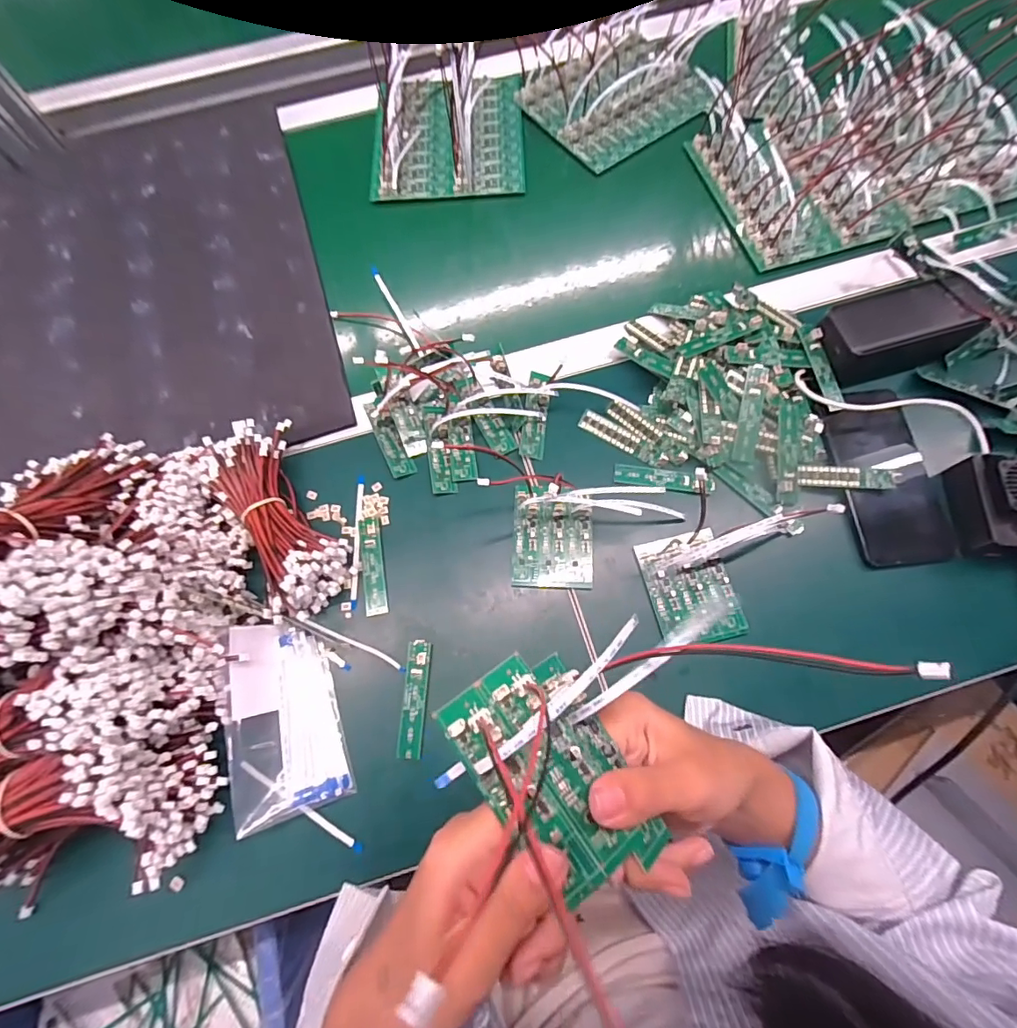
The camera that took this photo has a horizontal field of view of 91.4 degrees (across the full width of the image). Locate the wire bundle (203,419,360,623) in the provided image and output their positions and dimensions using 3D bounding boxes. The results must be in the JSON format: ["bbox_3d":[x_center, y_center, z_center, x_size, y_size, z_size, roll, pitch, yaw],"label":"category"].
[{"bbox_3d":[-0.193,0.000,0.417,0.074,0.052,0.172,-29,74,-7],"label":"wire bundle"}]

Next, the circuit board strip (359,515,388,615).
[{"bbox_3d":[-0.116,0.043,0.425,0.019,0.004,0.085,-10,70,0],"label":"circuit board strip"}]

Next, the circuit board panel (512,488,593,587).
[{"bbox_3d":[0.038,0.019,0.422,0.066,0.012,0.086,1,70,3],"label":"circuit board panel"}]

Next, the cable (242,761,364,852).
[{"bbox_3d":[-0.152,0.217,0.366,0.107,0.007,0.006,40,74,-4],"label":"cable"}]

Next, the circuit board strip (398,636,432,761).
[{"bbox_3d":[-0.074,0.144,0.388,0.019,0.008,0.086,2,70,4],"label":"circuit board strip"}]

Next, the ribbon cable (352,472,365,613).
[{"bbox_3d":[-0.132,0.022,0.434,0.006,0.004,0.119,-3,70,2],"label":"ribbon cable"}]

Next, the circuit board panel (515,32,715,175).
[{"bbox_3d":[0.130,-0.494,0.587,0.186,0.030,0.153,-32,72,-8],"label":"circuit board panel"}]

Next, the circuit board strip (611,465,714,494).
[{"bbox_3d":[0.136,-0.031,0.434,0.084,0.005,0.020,6,71,9],"label":"circuit board strip"}]

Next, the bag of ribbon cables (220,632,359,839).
[{"bbox_3d":[-0.172,0.152,0.373,0.077,0.034,0.135,-18,70,-3],"label":"bag of ribbon cables"}]

